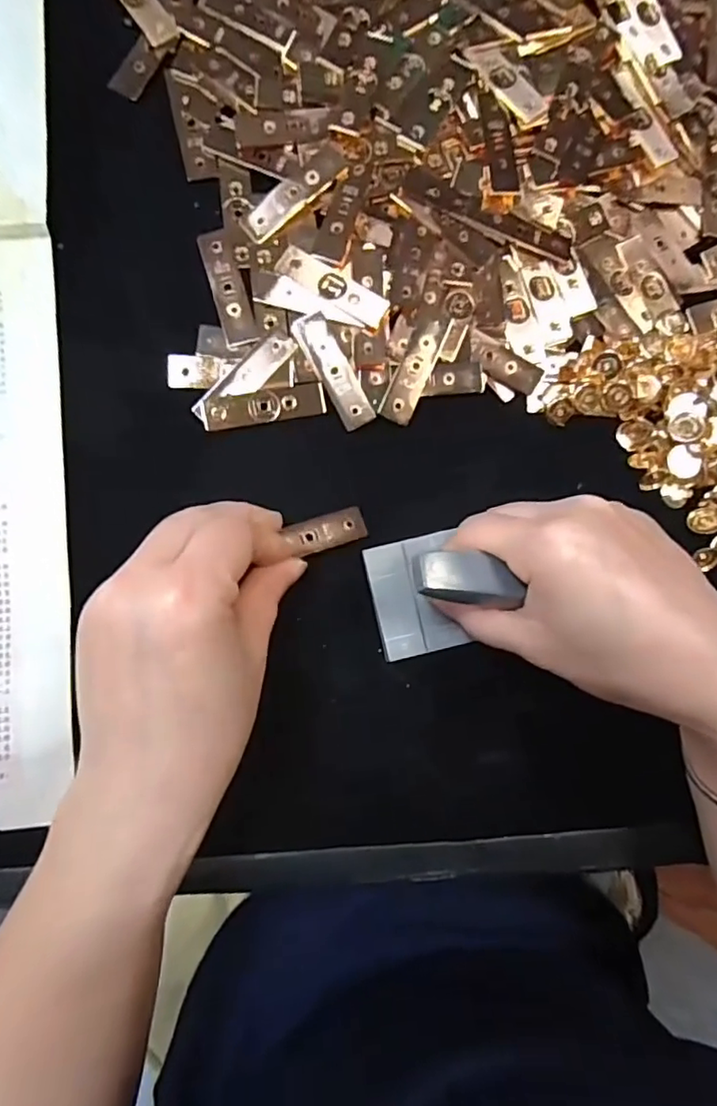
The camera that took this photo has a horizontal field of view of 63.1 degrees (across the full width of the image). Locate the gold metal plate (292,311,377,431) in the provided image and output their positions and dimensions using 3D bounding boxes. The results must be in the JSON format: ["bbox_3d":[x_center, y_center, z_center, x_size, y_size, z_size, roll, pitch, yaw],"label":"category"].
[{"bbox_3d":[-0.012,-0.091,0.292,0.016,0.004,0.060,-28,92,-2],"label":"gold metal plate"}]

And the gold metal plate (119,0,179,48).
[{"bbox_3d":[-0.114,-0.284,0.297,0.016,0.004,0.057,-35,90,-8],"label":"gold metal plate"}]

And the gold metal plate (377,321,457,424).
[{"bbox_3d":[0.030,-0.093,0.293,0.016,0.004,0.057,24,83,-4],"label":"gold metal plate"}]

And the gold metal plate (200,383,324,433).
[{"bbox_3d":[-0.046,-0.073,0.288,0.059,0.004,0.016,-11,87,-7],"label":"gold metal plate"}]

